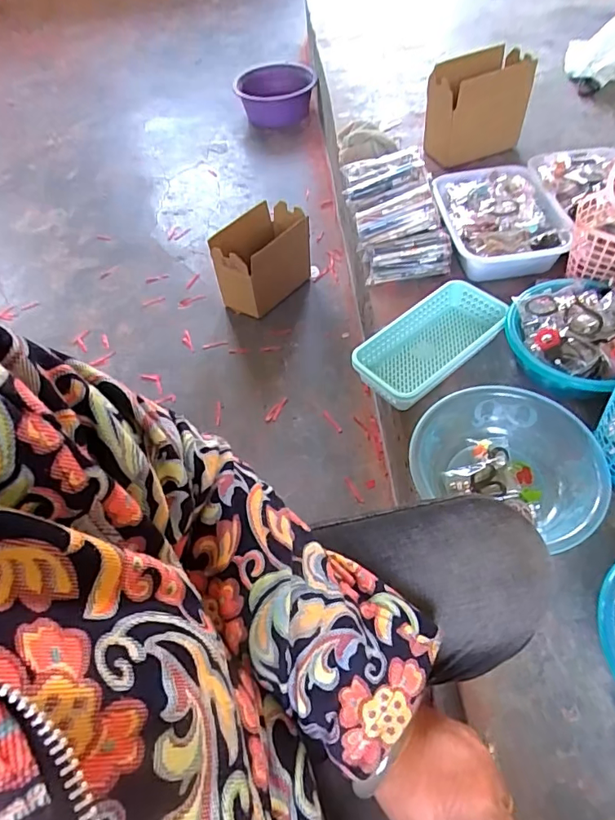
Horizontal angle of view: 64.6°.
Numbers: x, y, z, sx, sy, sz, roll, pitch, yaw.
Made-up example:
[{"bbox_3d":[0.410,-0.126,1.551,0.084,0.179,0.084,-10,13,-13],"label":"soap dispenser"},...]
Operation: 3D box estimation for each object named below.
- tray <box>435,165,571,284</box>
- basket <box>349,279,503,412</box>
[{"bbox_3d":[0.360,-0.374,0.939,0.210,0.071,0.268,-6,57,0],"label":"tray"},{"bbox_3d":[0.208,-0.106,0.812,0.276,0.070,0.129,-35,61,-18],"label":"basket"}]

